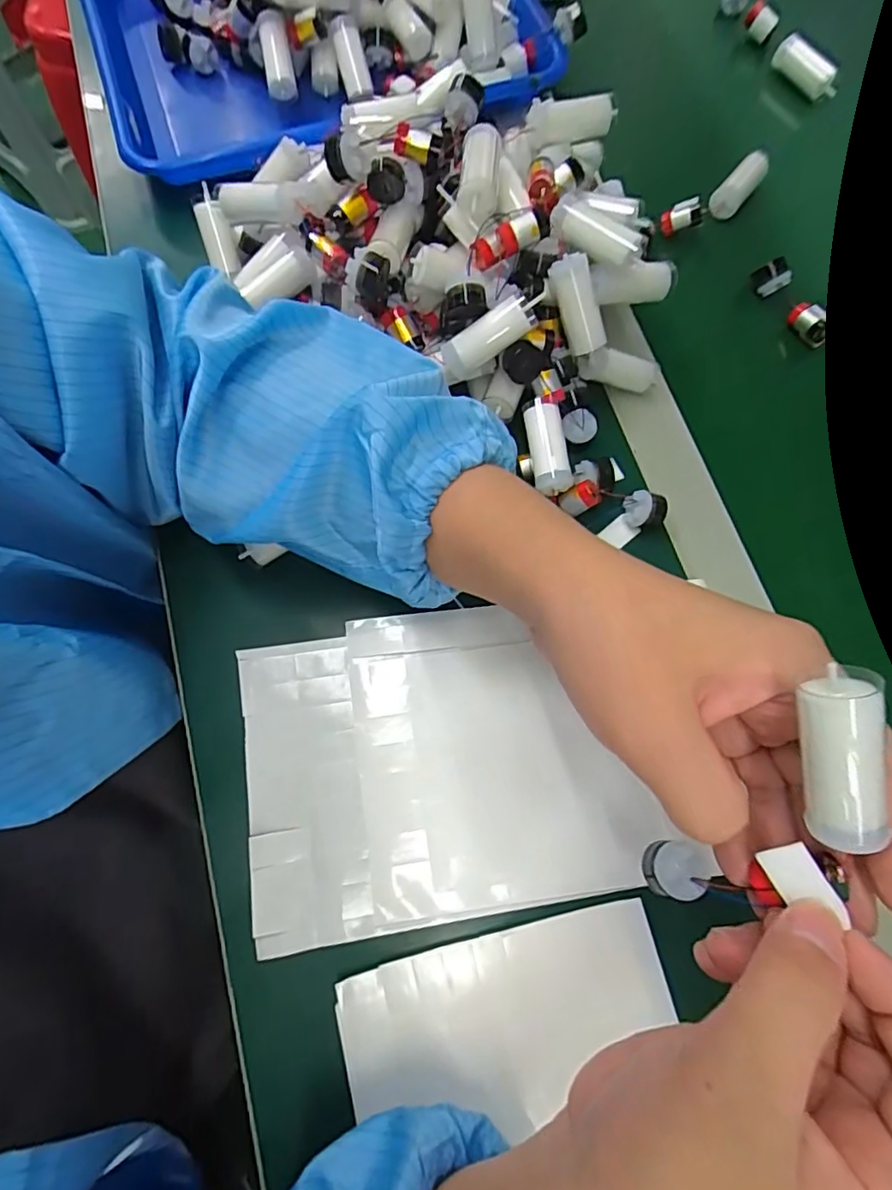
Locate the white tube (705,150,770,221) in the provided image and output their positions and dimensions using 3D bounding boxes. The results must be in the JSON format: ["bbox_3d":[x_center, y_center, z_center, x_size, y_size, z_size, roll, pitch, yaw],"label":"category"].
[{"bbox_3d":[0.219,-0.305,0.419,0.020,0.016,0.065,37,77,10],"label":"white tube"}]

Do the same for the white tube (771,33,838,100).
[{"bbox_3d":[0.292,-0.428,0.457,0.025,0.018,0.061,-33,77,-10],"label":"white tube"}]

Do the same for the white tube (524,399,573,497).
[{"bbox_3d":[0.058,-0.083,0.319,0.020,0.017,0.053,-6,74,-2],"label":"white tube"}]

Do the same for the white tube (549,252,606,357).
[{"bbox_3d":[0.076,-0.163,0.322,0.016,0.057,0.020,22,72,39],"label":"white tube"}]

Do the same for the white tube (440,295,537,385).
[{"bbox_3d":[0.021,-0.138,0.306,0.055,0.018,0.014,-30,74,21],"label":"white tube"}]

